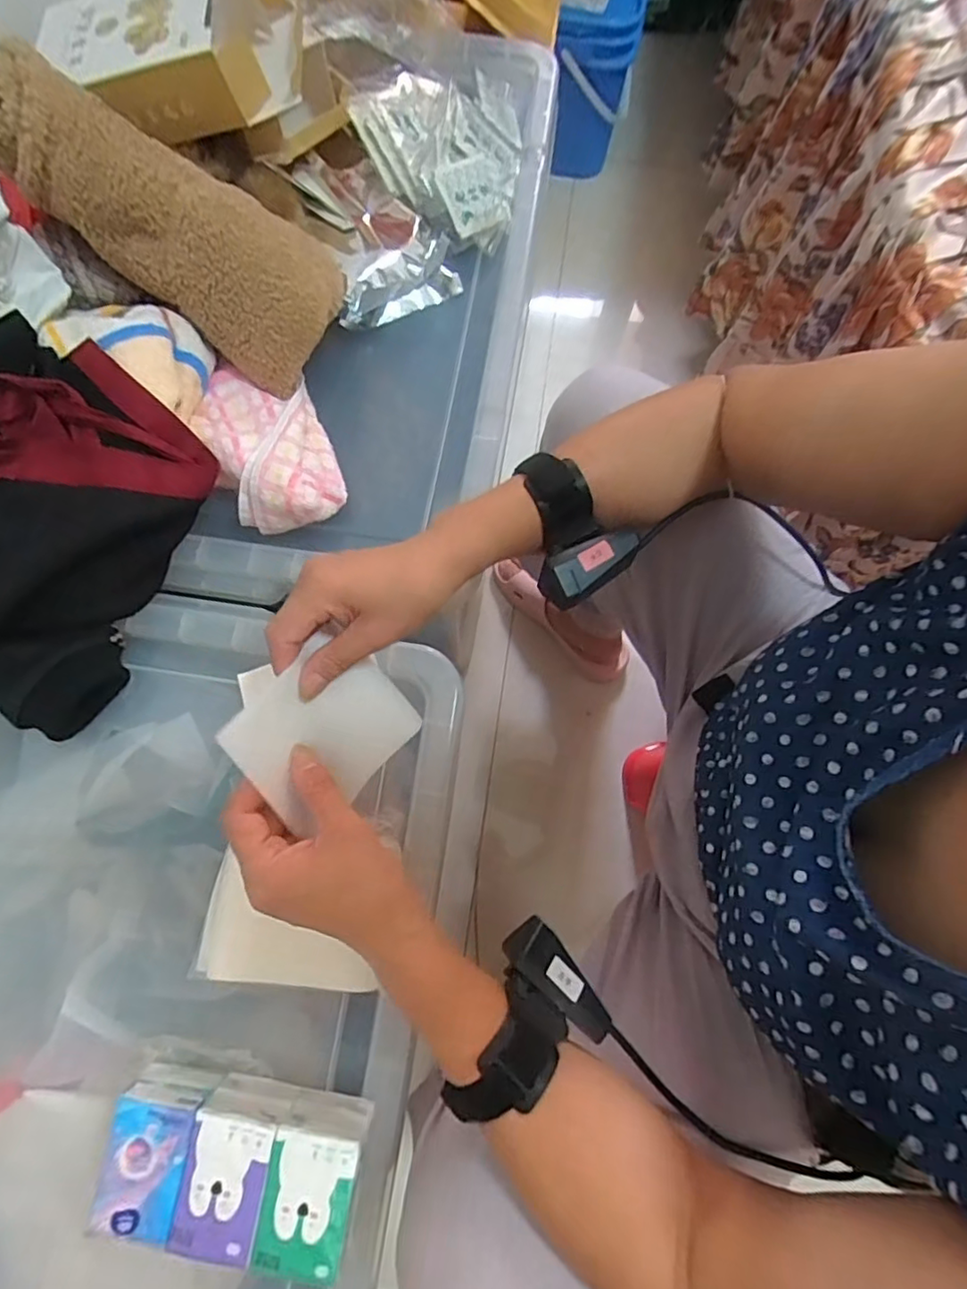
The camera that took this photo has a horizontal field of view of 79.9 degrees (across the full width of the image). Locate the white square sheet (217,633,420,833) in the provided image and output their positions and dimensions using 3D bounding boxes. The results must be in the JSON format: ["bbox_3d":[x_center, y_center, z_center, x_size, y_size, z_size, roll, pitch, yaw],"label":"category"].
[{"bbox_3d":[-0.098,0.053,0.363,0.091,0.013,0.118,54,39,-16],"label":"white square sheet"}]

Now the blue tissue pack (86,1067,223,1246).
[{"bbox_3d":[-0.209,0.322,0.368,0.052,0.036,0.076,9,76,2],"label":"blue tissue pack"}]

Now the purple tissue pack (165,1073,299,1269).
[{"bbox_3d":[-0.157,0.332,0.371,0.054,0.050,0.079,7,75,2],"label":"purple tissue pack"}]

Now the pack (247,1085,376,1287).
[{"bbox_3d":[-0.106,0.338,0.363,0.053,0.041,0.076,9,76,2],"label":"pack"}]

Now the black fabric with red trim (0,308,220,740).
[{"bbox_3d":[-0.341,-0.086,0.442,0.198,0.142,0.270,30,77,7],"label":"black fabric with red trim"}]

